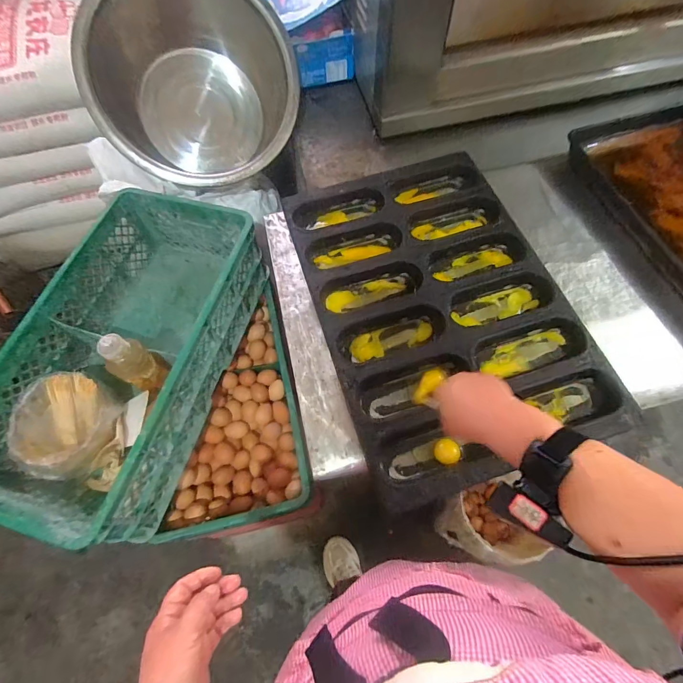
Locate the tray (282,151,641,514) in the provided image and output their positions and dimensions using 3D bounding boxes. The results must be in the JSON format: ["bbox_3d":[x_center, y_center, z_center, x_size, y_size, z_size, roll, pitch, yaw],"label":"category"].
[{"bbox_3d":[0.159,-0.073,0.663,0.395,0.044,0.588,-16,66,-6],"label":"tray"}]

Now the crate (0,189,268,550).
[{"bbox_3d":[-0.421,0.022,0.782,0.335,0.204,0.650,16,67,9],"label":"crate"}]

